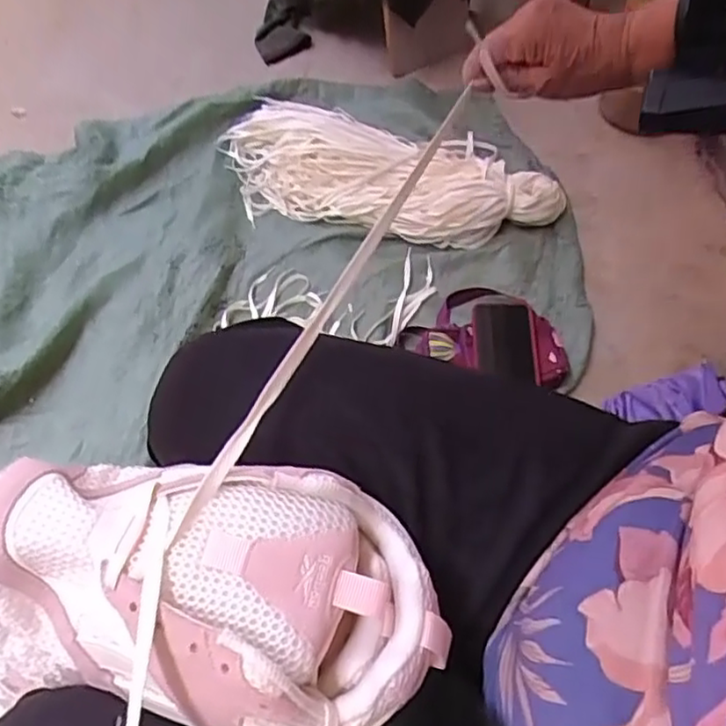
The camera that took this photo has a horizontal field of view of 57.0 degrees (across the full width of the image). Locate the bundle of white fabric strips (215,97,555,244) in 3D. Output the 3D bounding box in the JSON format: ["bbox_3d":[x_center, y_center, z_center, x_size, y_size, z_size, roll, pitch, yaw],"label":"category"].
[{"bbox_3d":[0.041,-0.327,1.088,0.556,0.063,0.274,11,57,5],"label":"bundle of white fabric strips"}]

